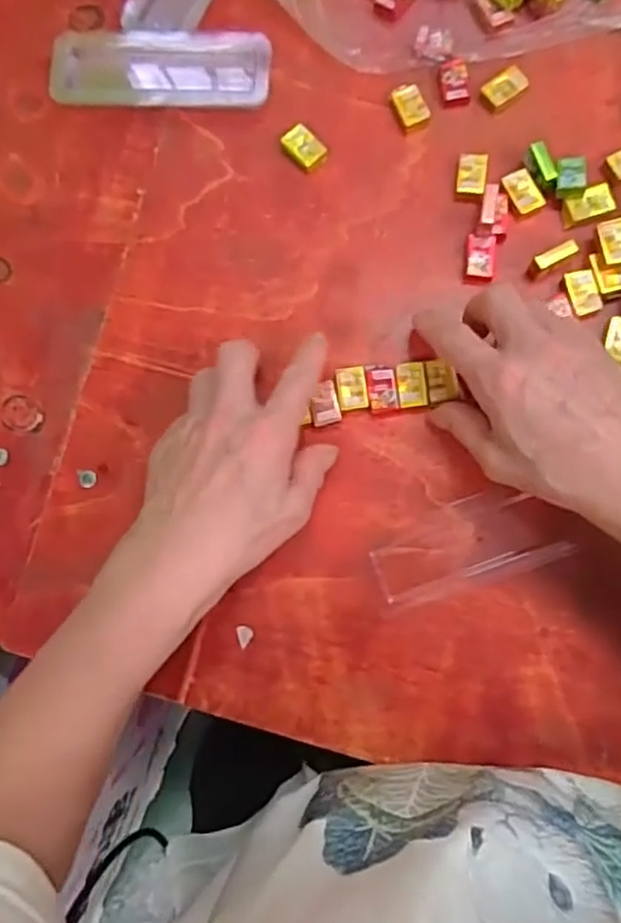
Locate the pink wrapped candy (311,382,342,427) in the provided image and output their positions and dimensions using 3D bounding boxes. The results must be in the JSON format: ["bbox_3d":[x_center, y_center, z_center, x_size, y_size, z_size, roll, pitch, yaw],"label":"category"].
[{"bbox_3d":[0.008,-0.033,0.388,0.017,0.005,0.025,-10,81,4],"label":"pink wrapped candy"}]

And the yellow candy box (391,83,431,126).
[{"bbox_3d":[0.061,-0.219,0.410,0.018,0.007,0.026,-25,81,2],"label":"yellow candy box"}]

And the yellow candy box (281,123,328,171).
[{"bbox_3d":[-0.004,-0.193,0.412,0.020,0.010,0.025,-42,81,-1],"label":"yellow candy box"}]

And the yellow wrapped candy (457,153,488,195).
[{"bbox_3d":[0.096,-0.171,0.400,0.017,0.008,0.024,6,83,6],"label":"yellow wrapped candy"}]

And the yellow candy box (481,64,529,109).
[{"bbox_3d":[0.119,-0.227,0.407,0.027,0.007,0.017,-36,81,0],"label":"yellow candy box"}]

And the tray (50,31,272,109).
[{"bbox_3d":[-0.096,-0.251,0.427,0.139,0.013,0.043,3,83,6],"label":"tray"}]

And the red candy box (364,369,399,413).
[{"bbox_3d":[0.042,-0.042,0.388,0.017,0.005,0.026,-8,82,4],"label":"red candy box"}]

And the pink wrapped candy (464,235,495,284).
[{"bbox_3d":[0.100,-0.119,0.390,0.017,0.013,0.025,6,83,6],"label":"pink wrapped candy"}]

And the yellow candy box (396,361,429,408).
[{"bbox_3d":[0.058,-0.044,0.385,0.017,0.008,0.026,-7,82,5],"label":"yellow candy box"}]

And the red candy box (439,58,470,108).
[{"bbox_3d":[0.088,-0.233,0.410,0.016,0.005,0.029,-9,82,4],"label":"red candy box"}]

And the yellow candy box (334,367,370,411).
[{"bbox_3d":[0.024,-0.042,0.388,0.017,0.006,0.025,-6,82,5],"label":"yellow candy box"}]

